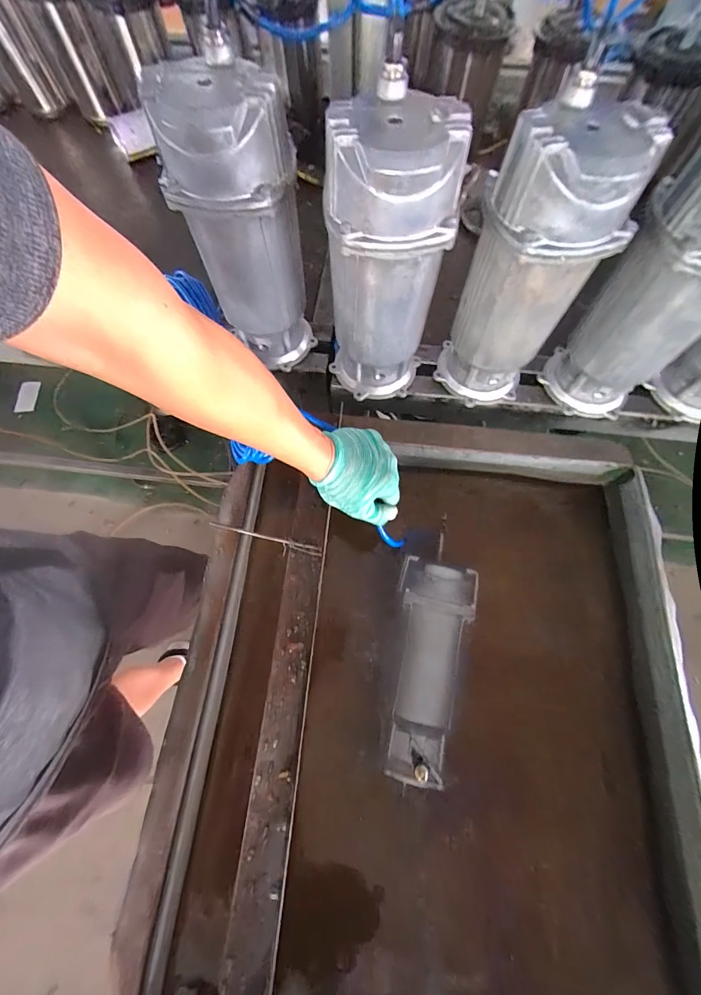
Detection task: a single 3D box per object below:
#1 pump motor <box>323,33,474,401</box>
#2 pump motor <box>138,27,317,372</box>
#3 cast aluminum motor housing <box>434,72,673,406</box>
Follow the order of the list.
[{"bbox_3d":[0.038,-0.258,0.430,0.126,0.292,0.111,6,69,2],"label":"pump motor"},{"bbox_3d":[-0.125,-0.305,0.443,0.129,0.290,0.114,-12,69,-5],"label":"pump motor"},{"bbox_3d":[0.198,-0.252,0.426,0.120,0.291,0.119,-15,69,-6],"label":"cast aluminum motor housing"}]

